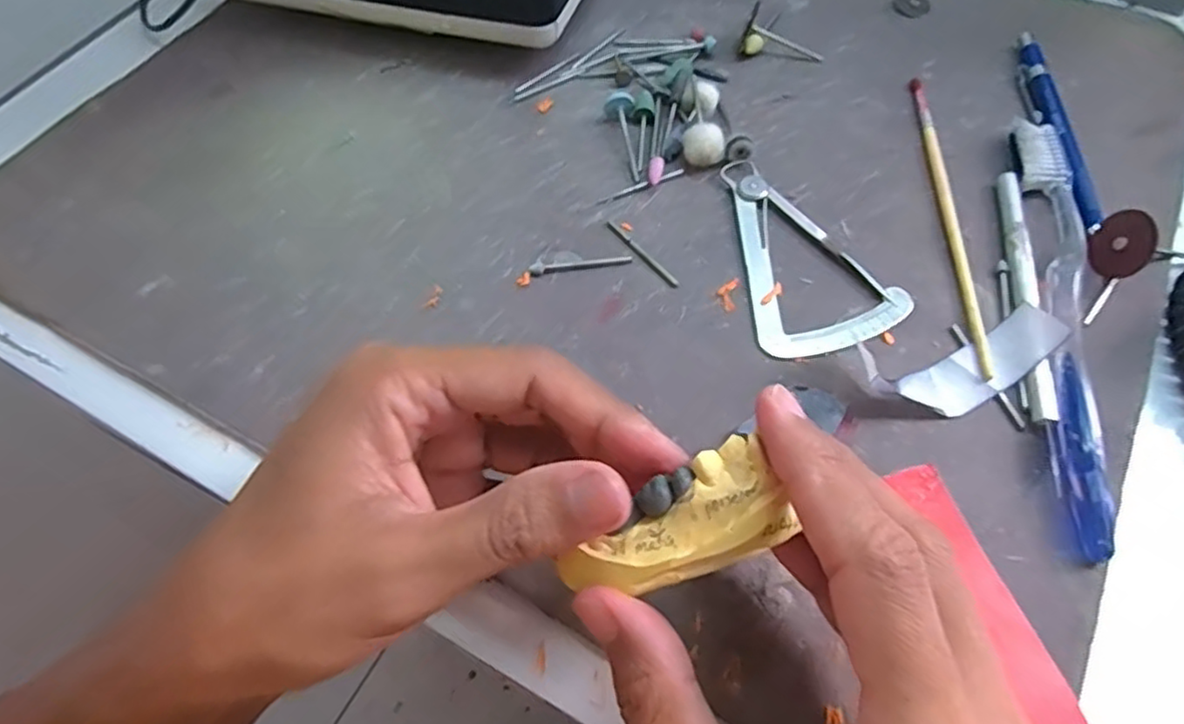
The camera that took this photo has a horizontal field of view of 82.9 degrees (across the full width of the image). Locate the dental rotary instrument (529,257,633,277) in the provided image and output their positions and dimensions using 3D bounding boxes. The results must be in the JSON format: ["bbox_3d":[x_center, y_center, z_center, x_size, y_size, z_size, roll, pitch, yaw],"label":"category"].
[{"bbox_3d":[-0.005,-0.041,0.277,0.042,0.004,0.005,-10,60,-1],"label":"dental rotary instrument"}]

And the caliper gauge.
[{"bbox_3d":[0.088,-0.047,0.274,0.058,0.005,0.098,-8,60,0],"label":"caliper gauge"}]

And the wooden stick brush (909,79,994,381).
[{"bbox_3d":[0.148,-0.064,0.279,0.006,0.004,0.160,2,60,6],"label":"wooden stick brush"}]

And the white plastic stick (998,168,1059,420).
[{"bbox_3d":[0.165,-0.028,0.256,0.007,0.005,0.115,7,61,8],"label":"white plastic stick"}]

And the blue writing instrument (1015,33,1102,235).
[{"bbox_3d":[0.204,-0.105,0.296,0.011,0.011,0.120,1,60,5],"label":"blue writing instrument"}]

